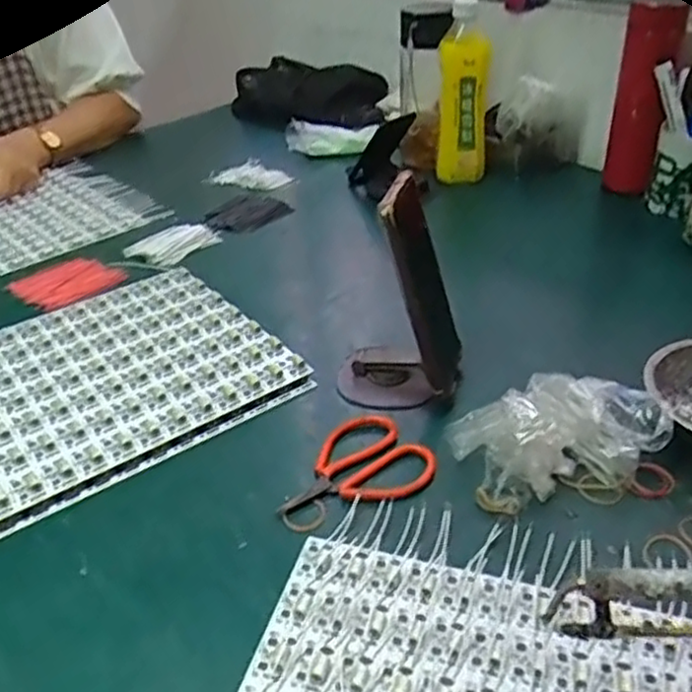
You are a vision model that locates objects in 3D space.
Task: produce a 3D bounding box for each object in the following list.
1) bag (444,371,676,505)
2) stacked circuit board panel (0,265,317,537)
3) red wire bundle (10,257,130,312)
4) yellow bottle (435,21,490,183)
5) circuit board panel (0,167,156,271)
[{"bbox_3d":[0.147,0.054,0.502,0.125,0.068,0.087,-12,36,-14],"label":"bag"},{"bbox_3d":[-0.216,0.025,0.624,0.289,0.011,0.245,-24,41,-29],"label":"stacked circuit board panel"},{"bbox_3d":[-0.293,-0.068,0.773,0.100,0.008,0.098,29,45,35],"label":"red wire bundle"},{"bbox_3d":[0.141,-0.285,0.872,0.057,0.166,0.050,-3,35,-2],"label":"yellow bottle"},{"bbox_3d":[-0.429,-0.170,0.925,0.262,0.004,0.290,-29,44,-34],"label":"circuit board panel"}]

